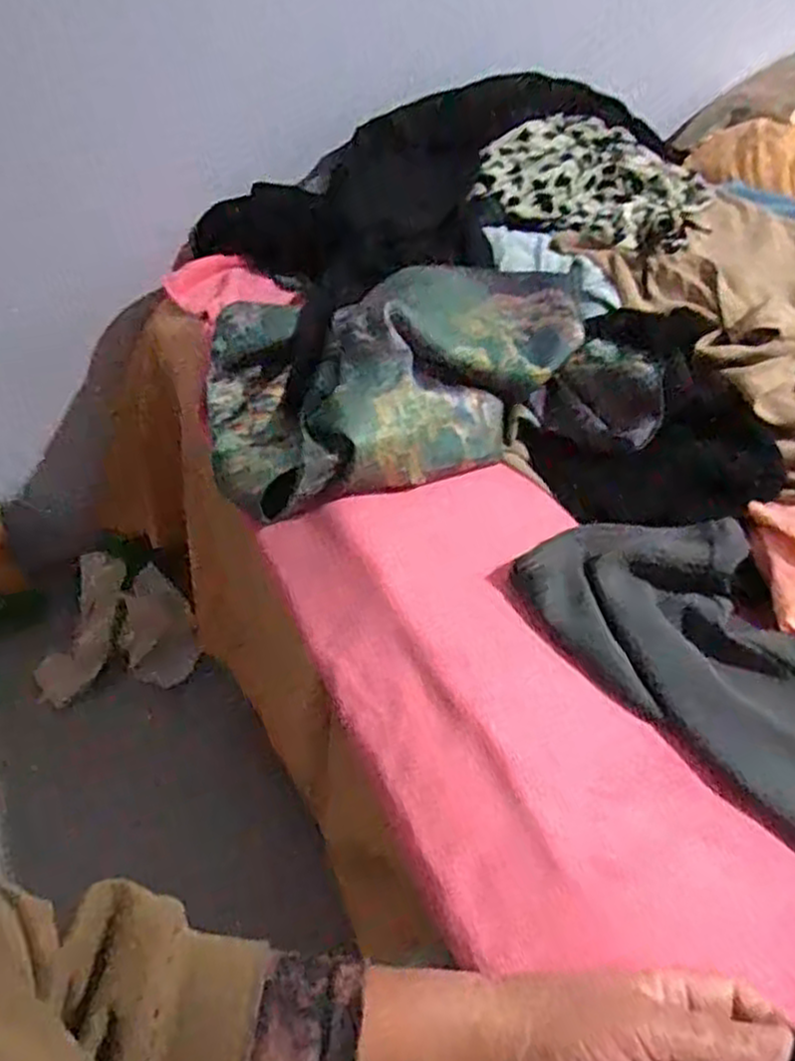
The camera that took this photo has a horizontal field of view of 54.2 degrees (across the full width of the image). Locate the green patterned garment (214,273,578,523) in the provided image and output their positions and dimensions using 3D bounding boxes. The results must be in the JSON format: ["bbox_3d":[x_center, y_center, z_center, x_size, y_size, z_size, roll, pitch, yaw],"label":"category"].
[{"bbox_3d":[0.004,-0.148,0.727,0.357,0.091,0.231,-9,46,-11],"label":"green patterned garment"}]

